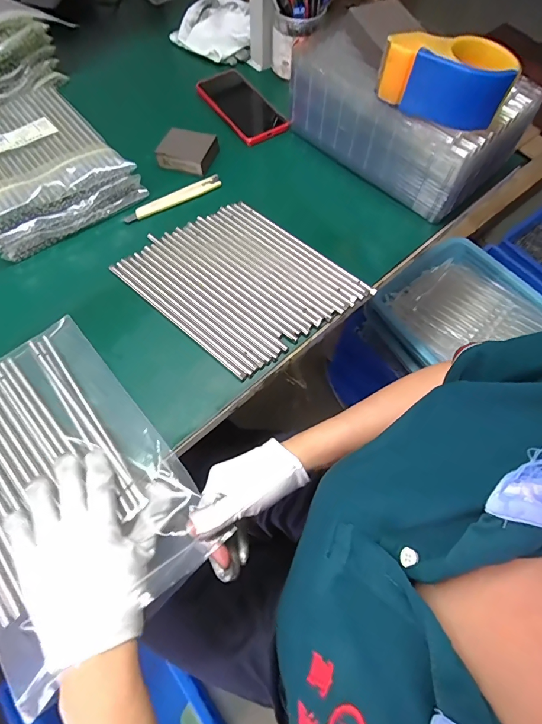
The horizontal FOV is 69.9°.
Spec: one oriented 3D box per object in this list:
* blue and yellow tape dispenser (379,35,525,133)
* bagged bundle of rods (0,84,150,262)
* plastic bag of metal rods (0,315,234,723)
[{"bbox_3d":[0.198,-0.326,0.443,0.140,0.064,0.070,22,65,7],"label":"blue and yellow tape dispenser"},{"bbox_3d":[-0.316,-0.262,0.515,0.190,0.064,0.218,-34,67,-19],"label":"bagged bundle of rods"},{"bbox_3d":[-0.198,0.102,0.352,0.185,0.022,0.293,-39,69,-21],"label":"plastic bag of metal rods"}]

